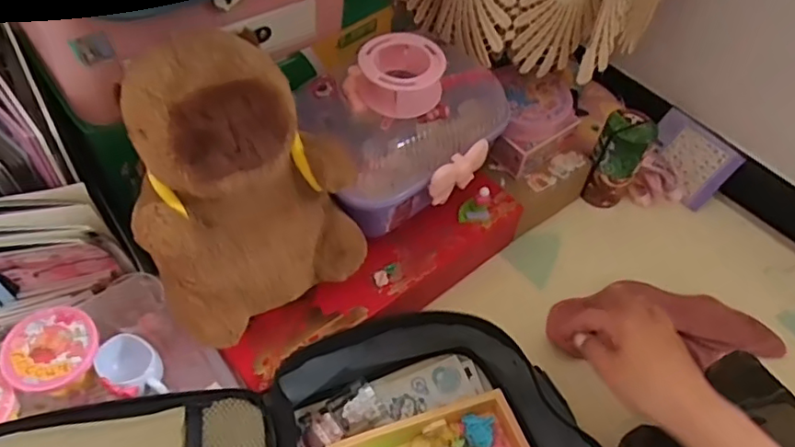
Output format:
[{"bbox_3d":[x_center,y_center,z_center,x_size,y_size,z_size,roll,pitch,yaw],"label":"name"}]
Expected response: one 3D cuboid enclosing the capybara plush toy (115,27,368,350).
[{"bbox_3d":[-0.117,-0.029,0.427,0.153,0.184,0.122,-29,61,-23],"label":"capybara plush toy"}]

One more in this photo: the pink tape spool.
[{"bbox_3d":[0.003,-0.127,0.500,0.071,0.038,0.070,2,53,-3],"label":"pink tape spool"}]

